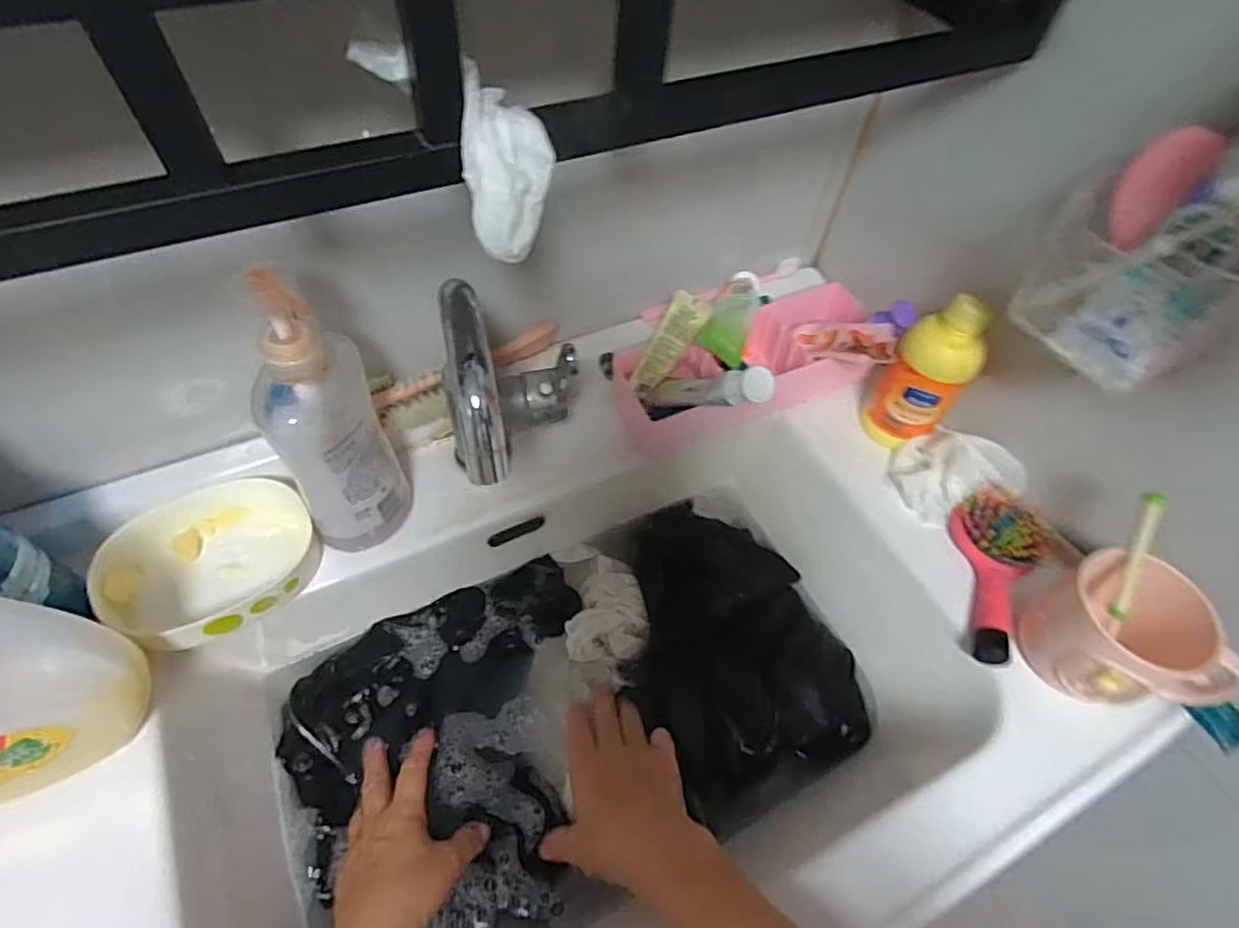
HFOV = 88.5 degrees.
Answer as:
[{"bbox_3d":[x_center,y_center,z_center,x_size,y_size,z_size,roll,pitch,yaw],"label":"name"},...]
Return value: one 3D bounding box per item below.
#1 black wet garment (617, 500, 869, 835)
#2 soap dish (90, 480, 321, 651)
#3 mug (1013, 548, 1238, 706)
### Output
[{"bbox_3d":[0.087,0.148,0.554,0.171,0.052,0.250,-22,59,-19],"label":"black wet garment"},{"bbox_3d":[-0.292,0.068,0.458,0.131,0.039,0.121,-33,63,-24],"label":"soap dish"},{"bbox_3d":[0.332,0.116,0.421,0.080,0.068,0.104,-15,57,-15],"label":"mug"}]

